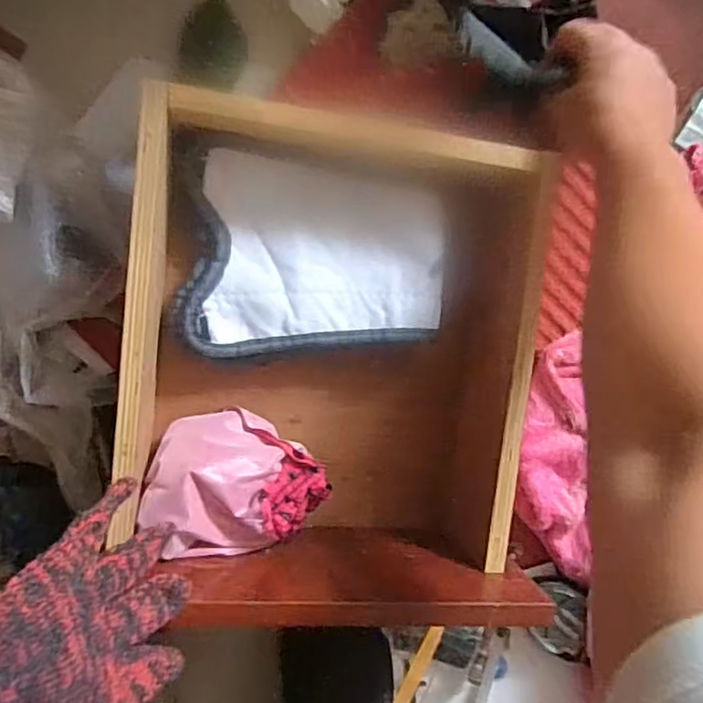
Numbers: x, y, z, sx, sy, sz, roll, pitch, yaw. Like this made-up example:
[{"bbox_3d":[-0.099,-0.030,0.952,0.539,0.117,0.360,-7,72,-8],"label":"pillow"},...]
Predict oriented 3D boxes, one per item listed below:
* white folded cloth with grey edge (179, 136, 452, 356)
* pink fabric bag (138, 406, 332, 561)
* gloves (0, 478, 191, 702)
[{"bbox_3d":[-0.023,-0.066,0.453,0.188,0.037,0.141,2,98,-5],"label":"white folded cloth with grey edge"},{"bbox_3d":[-0.079,0.094,0.444,0.118,0.090,0.084,20,96,-8],"label":"pink fabric bag"},{"bbox_3d":[-0.131,0.160,0.308,0.040,0.109,0.159,-3,109,27],"label":"gloves"}]

